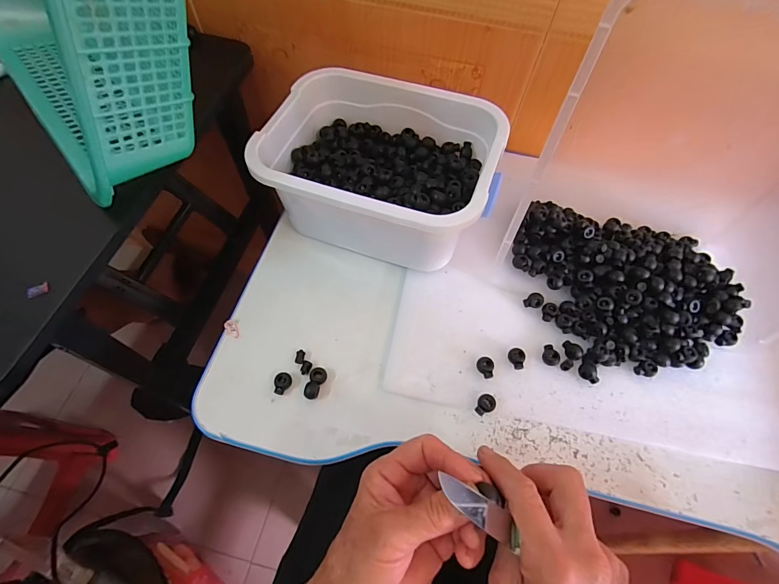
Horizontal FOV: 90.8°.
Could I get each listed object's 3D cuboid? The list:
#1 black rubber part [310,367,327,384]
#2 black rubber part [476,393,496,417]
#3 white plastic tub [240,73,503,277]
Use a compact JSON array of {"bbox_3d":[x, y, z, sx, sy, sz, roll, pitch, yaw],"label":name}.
[{"bbox_3d":[-0.075,0.088,0.404,0.017,0.009,0.017,1,63,-3],"label":"black rubber part"},{"bbox_3d":[0.096,0.114,0.390,0.021,0.014,0.017,-28,68,-17],"label":"black rubber part"},{"bbox_3d":[-0.010,-0.140,0.454,0.250,0.123,0.188,18,63,6],"label":"white plastic tub"}]

